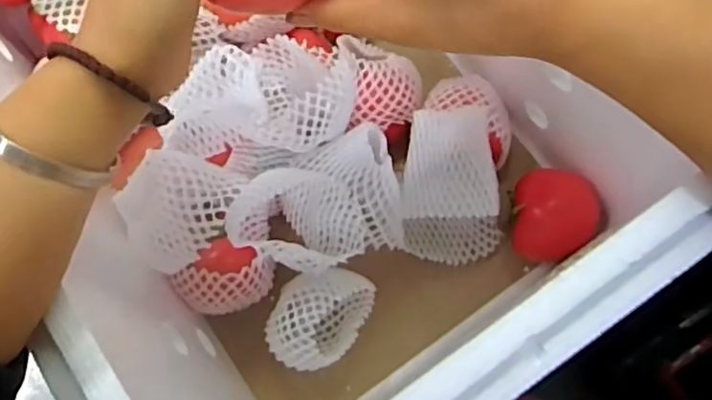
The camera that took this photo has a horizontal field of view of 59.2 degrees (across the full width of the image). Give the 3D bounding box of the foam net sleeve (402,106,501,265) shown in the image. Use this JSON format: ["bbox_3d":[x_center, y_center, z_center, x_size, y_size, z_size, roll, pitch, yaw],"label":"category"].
[{"bbox_3d":[0.069,-0.011,0.474,0.071,0.071,0.107,0,78,0],"label":"foam net sleeve"}]

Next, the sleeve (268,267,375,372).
[{"bbox_3d":[-0.027,0.085,0.459,0.061,0.066,0.078,28,80,5],"label":"sleeve"}]

